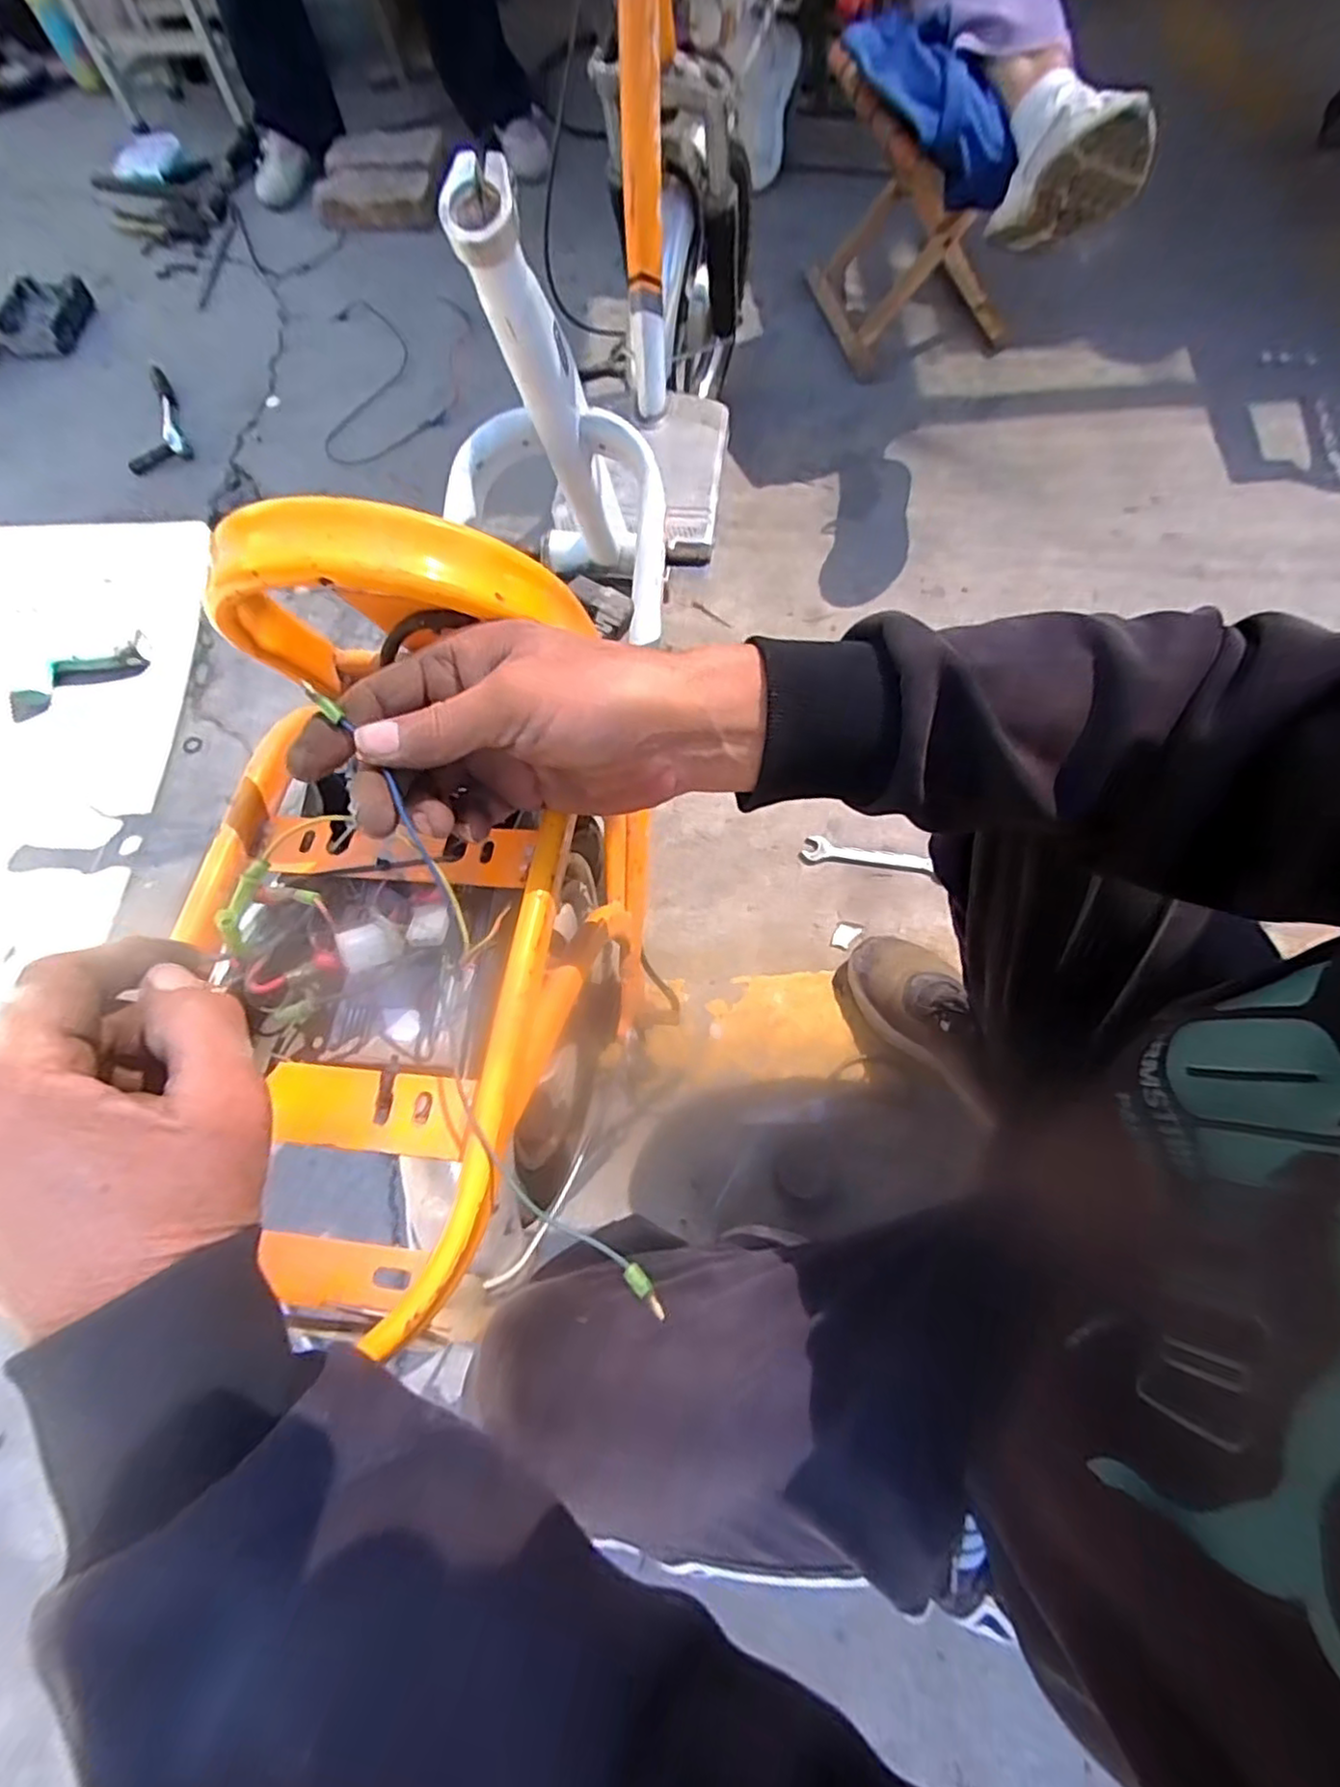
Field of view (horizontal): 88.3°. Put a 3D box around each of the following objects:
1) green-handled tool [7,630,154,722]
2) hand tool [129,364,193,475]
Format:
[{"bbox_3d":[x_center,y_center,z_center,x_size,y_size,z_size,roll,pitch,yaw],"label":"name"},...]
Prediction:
[{"bbox_3d":[-0.849,-0.314,0.992,0.203,0.024,0.053,-29,71,-8],"label":"green-handled tool"},{"bbox_3d":[-0.889,-0.812,1.174,0.100,0.029,0.226,-24,71,-7],"label":"hand tool"}]

